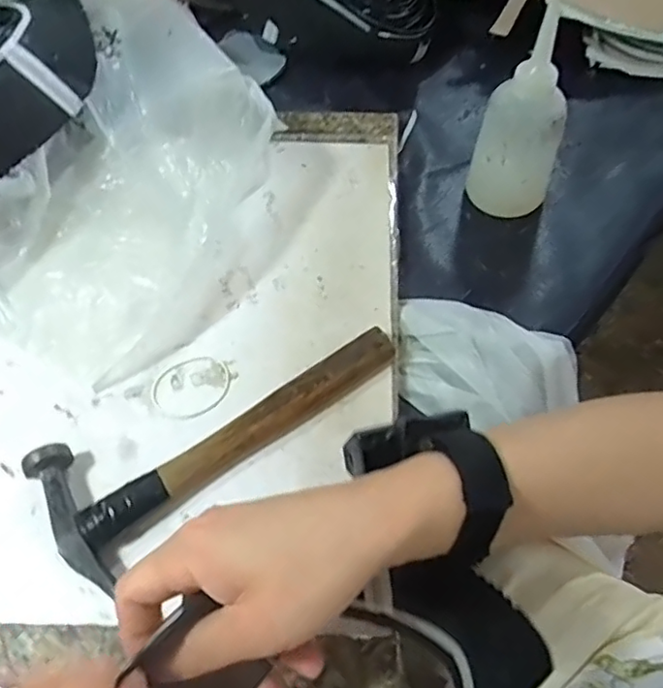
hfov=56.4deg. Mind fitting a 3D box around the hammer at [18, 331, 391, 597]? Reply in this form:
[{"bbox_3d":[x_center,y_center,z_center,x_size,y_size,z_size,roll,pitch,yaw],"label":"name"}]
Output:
[{"bbox_3d":[-0.074,0.045,0.400,0.231,0.025,0.103,-39,66,-19],"label":"hammer"}]

